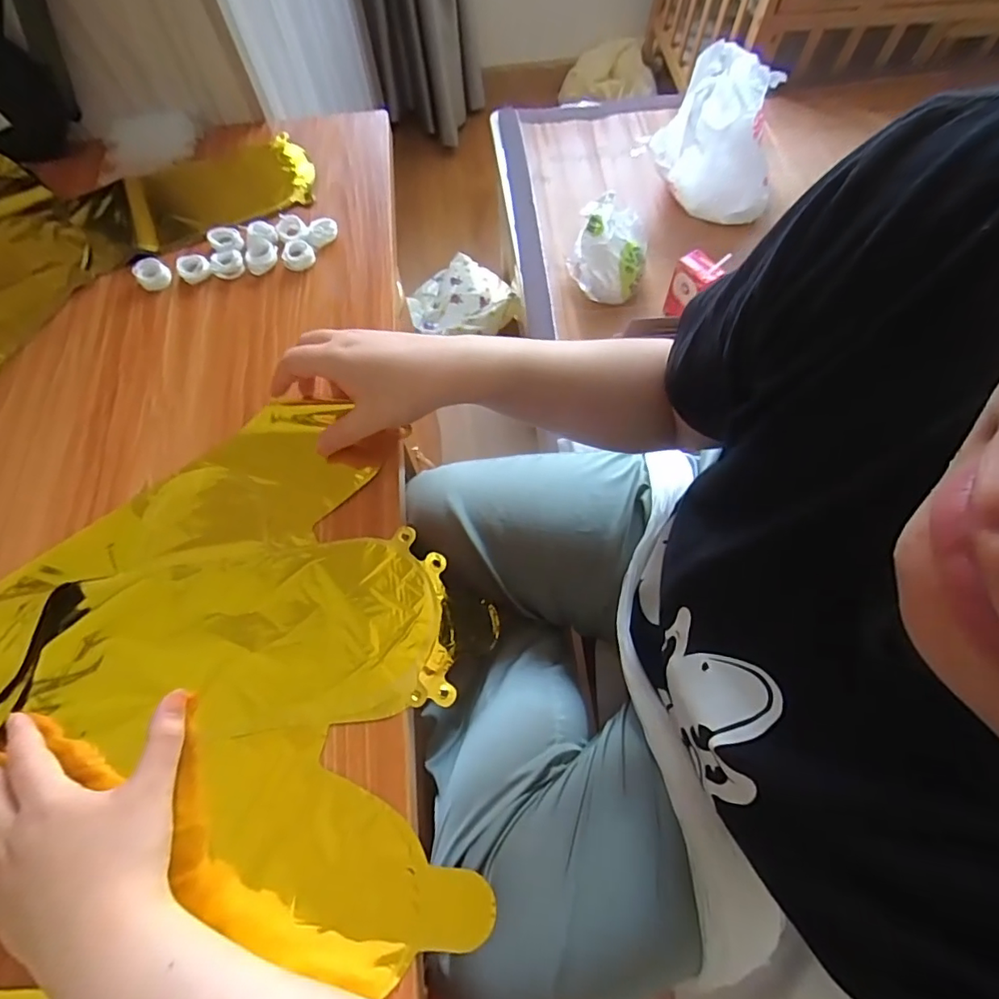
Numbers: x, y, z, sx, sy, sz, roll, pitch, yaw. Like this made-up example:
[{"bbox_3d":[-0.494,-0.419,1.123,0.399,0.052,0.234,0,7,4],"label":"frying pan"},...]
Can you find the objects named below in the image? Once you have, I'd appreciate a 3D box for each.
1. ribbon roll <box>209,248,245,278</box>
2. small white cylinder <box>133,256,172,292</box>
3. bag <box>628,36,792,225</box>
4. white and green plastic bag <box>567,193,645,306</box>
[{"bbox_3d":[-0.261,-0.227,0.505,0.030,0.010,0.030,-1,66,1],"label":"ribbon roll"},{"bbox_3d":[-0.330,-0.216,0.501,0.029,0.016,0.031,-34,70,-13],"label":"small white cylinder"},{"bbox_3d":[0.363,-0.611,0.901,0.221,0.203,0.151,-13,65,-3],"label":"bag"},{"bbox_3d":[0.184,-0.419,0.889,0.124,0.095,0.142,11,66,8],"label":"white and green plastic bag"}]

